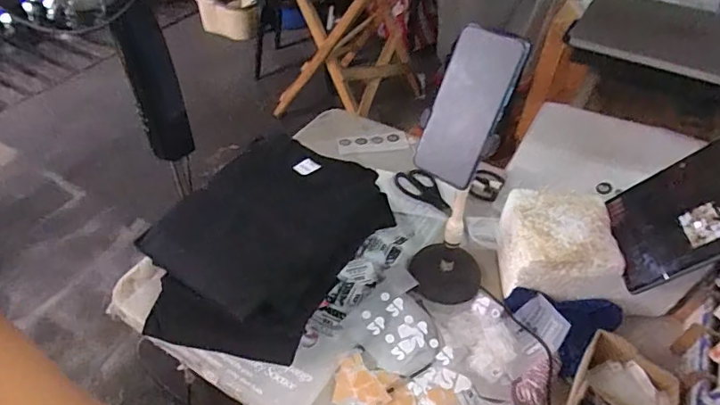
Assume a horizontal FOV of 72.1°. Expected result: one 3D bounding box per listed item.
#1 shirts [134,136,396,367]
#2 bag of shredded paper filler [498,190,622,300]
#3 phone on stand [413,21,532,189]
[{"bbox_3d":[-0.138,0.062,0.699,0.231,0.133,0.303,24,48,20],"label":"shirts"},{"bbox_3d":[0.279,0.072,0.725,0.143,0.122,0.131,6,44,2],"label":"bag of shredded paper filler"},{"bbox_3d":[0.115,-0.102,0.537,0.076,0.165,0.015,28,21,23],"label":"phone on stand"}]

